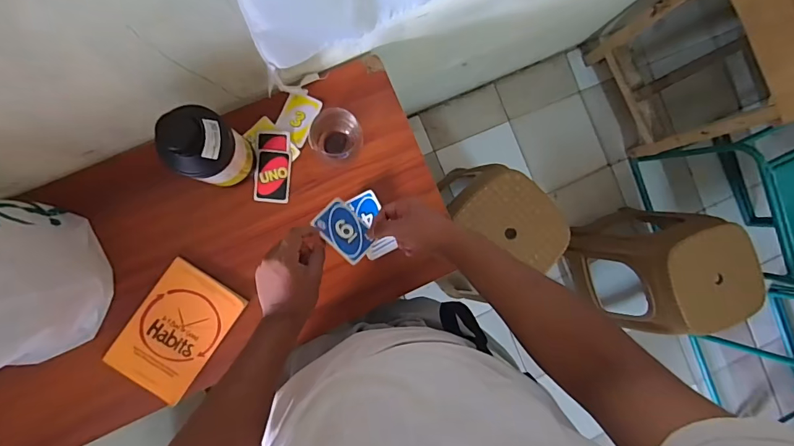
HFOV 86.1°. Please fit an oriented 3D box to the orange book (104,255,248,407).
[{"bbox_3d":[-0.355,0.173,0.685,0.133,0.014,0.195,36,85,-7],"label":"orange book"}]

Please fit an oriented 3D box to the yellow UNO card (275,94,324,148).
[{"bbox_3d":[-0.167,-0.177,0.715,0.057,0.008,0.083,26,86,-8],"label":"yellow UNO card"}]

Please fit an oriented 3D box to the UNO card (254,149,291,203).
[{"bbox_3d":[-0.208,-0.078,0.713,0.057,0.005,0.086,4,90,-6],"label":"UNO card"}]

